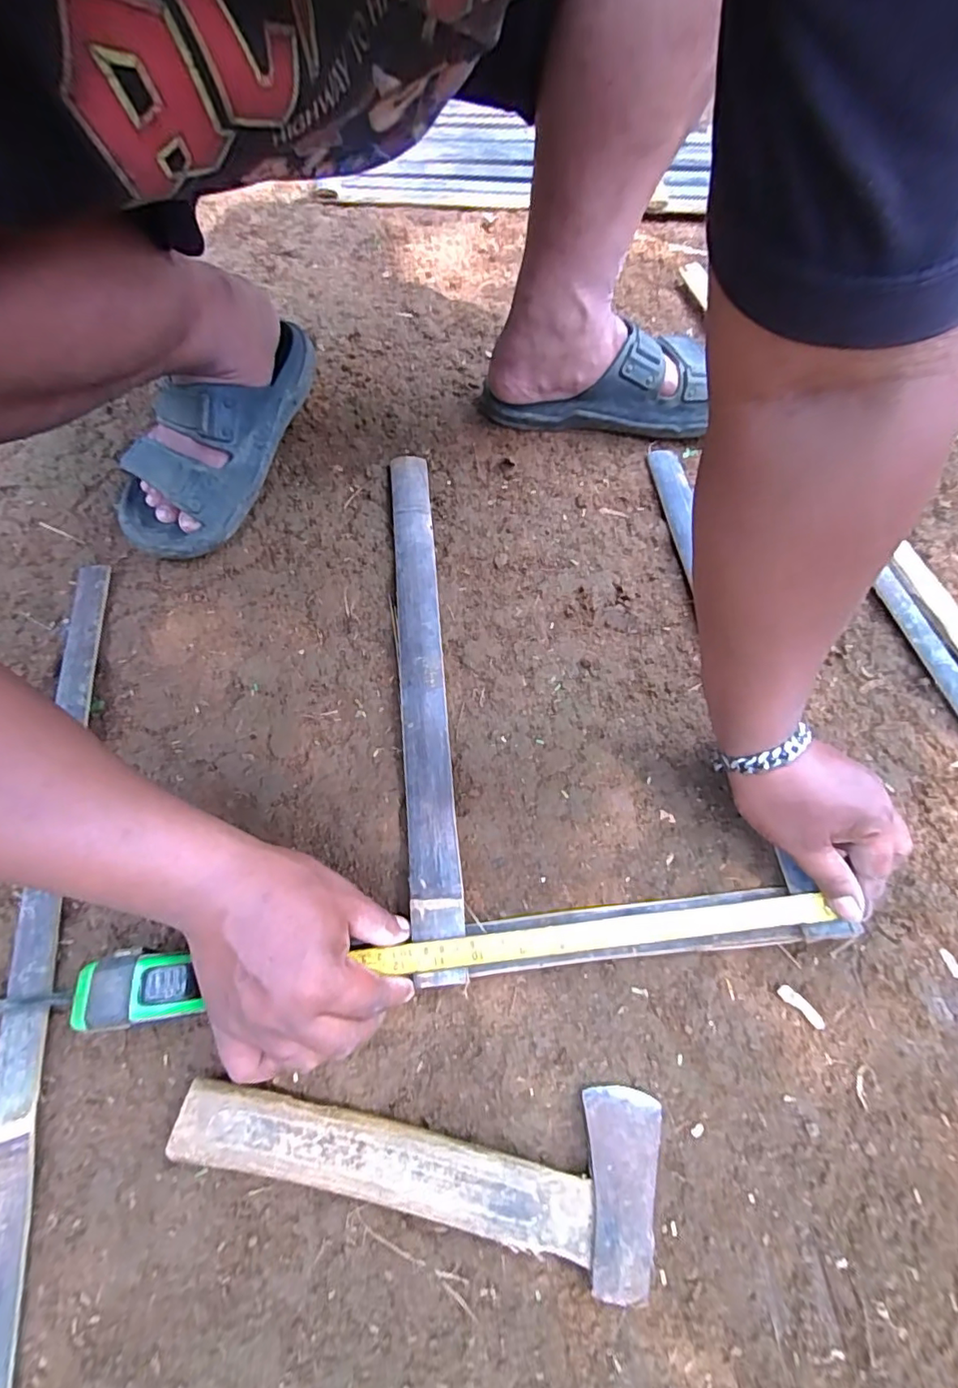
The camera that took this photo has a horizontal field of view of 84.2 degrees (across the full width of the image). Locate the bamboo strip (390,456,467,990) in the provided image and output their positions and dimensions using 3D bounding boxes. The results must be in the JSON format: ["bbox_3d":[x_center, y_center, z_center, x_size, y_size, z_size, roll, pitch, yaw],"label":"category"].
[{"bbox_3d":[-0.048,-0.026,0.442,0.037,0.020,0.469,-5,65,-4],"label":"bamboo strip"}]

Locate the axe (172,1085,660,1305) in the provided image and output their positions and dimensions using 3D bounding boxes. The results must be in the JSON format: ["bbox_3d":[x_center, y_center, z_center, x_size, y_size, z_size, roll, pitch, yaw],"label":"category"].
[{"bbox_3d":[-0.034,0.264,0.302,0.269,0.024,0.080,6,64,2],"label":"axe"}]

